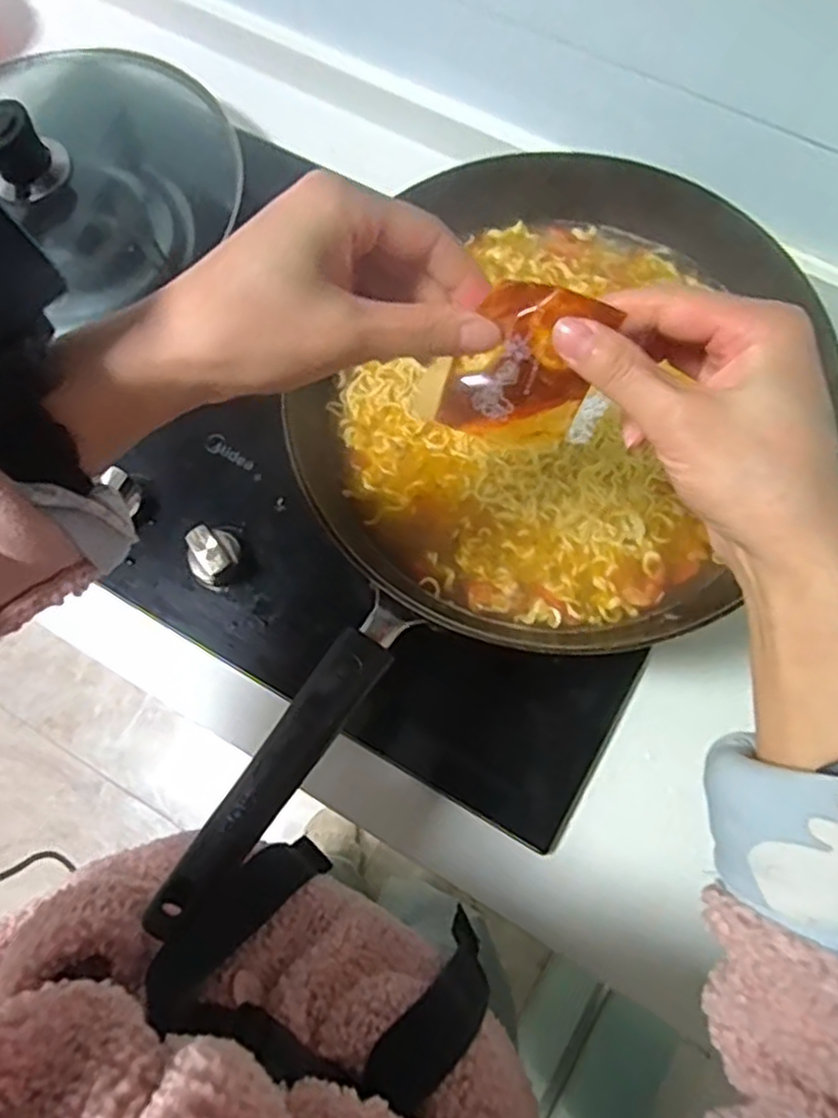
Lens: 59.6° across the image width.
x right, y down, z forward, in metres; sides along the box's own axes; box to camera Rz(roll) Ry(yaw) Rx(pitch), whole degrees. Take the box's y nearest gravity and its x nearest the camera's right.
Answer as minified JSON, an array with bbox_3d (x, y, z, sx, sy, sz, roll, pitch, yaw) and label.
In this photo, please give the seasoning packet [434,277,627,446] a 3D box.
[{"bbox_3d":[0.041,-0.068,0.264,0.043,0.012,0.058,18,116,-11],"label":"seasoning packet"}]

